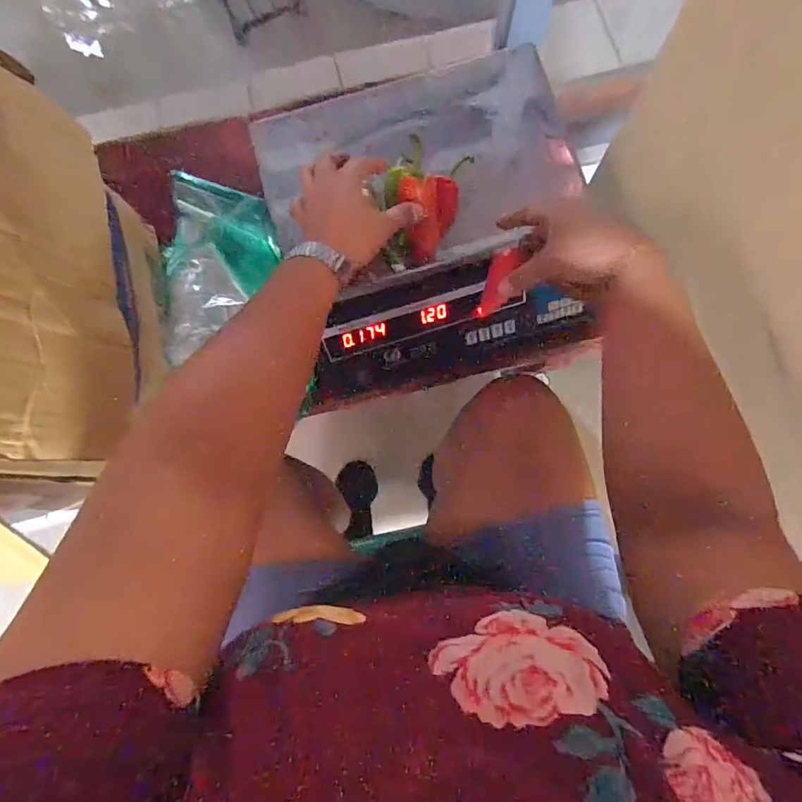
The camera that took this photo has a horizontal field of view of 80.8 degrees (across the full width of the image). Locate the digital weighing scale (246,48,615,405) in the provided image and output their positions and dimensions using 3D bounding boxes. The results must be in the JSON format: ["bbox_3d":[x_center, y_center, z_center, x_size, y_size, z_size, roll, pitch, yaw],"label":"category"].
[{"bbox_3d":[0.027,-0.189,0.550,0.329,0.101,0.327,-12,80,-1],"label":"digital weighing scale"}]

